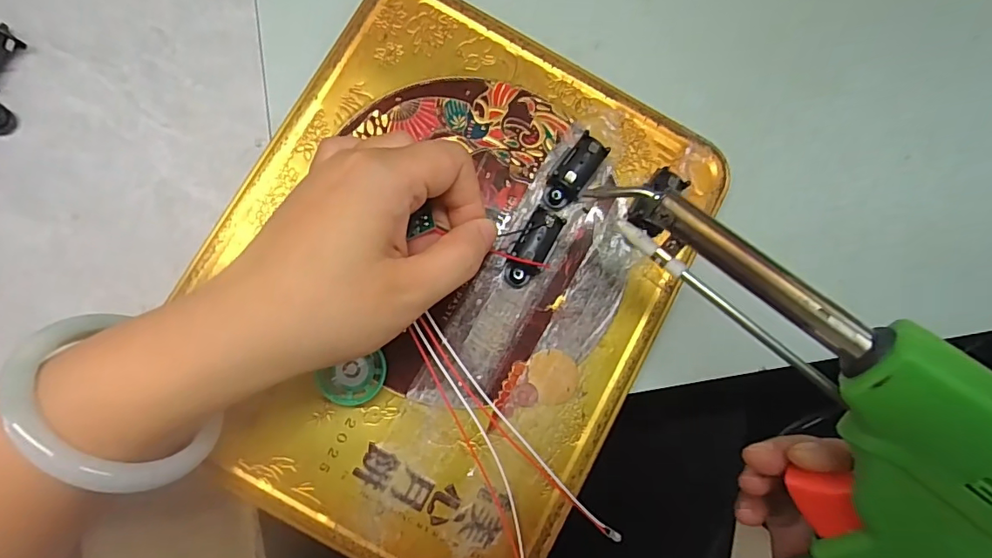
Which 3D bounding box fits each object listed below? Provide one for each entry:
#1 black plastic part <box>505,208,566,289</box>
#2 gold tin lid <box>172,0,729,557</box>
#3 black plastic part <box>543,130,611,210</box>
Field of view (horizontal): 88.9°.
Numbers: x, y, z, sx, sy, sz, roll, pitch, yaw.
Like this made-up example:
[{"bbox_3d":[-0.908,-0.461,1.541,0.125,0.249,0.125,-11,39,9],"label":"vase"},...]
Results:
[{"bbox_3d":[0.016,-0.013,0.221,0.016,0.014,0.036,28,82,-1],"label":"black plastic part"},{"bbox_3d":[-0.024,-0.001,0.226,0.196,0.019,0.237,28,82,-1],"label":"gold tin lid"},{"bbox_3d":[0.035,-0.047,0.227,0.016,0.015,0.035,36,82,0],"label":"black plastic part"}]

